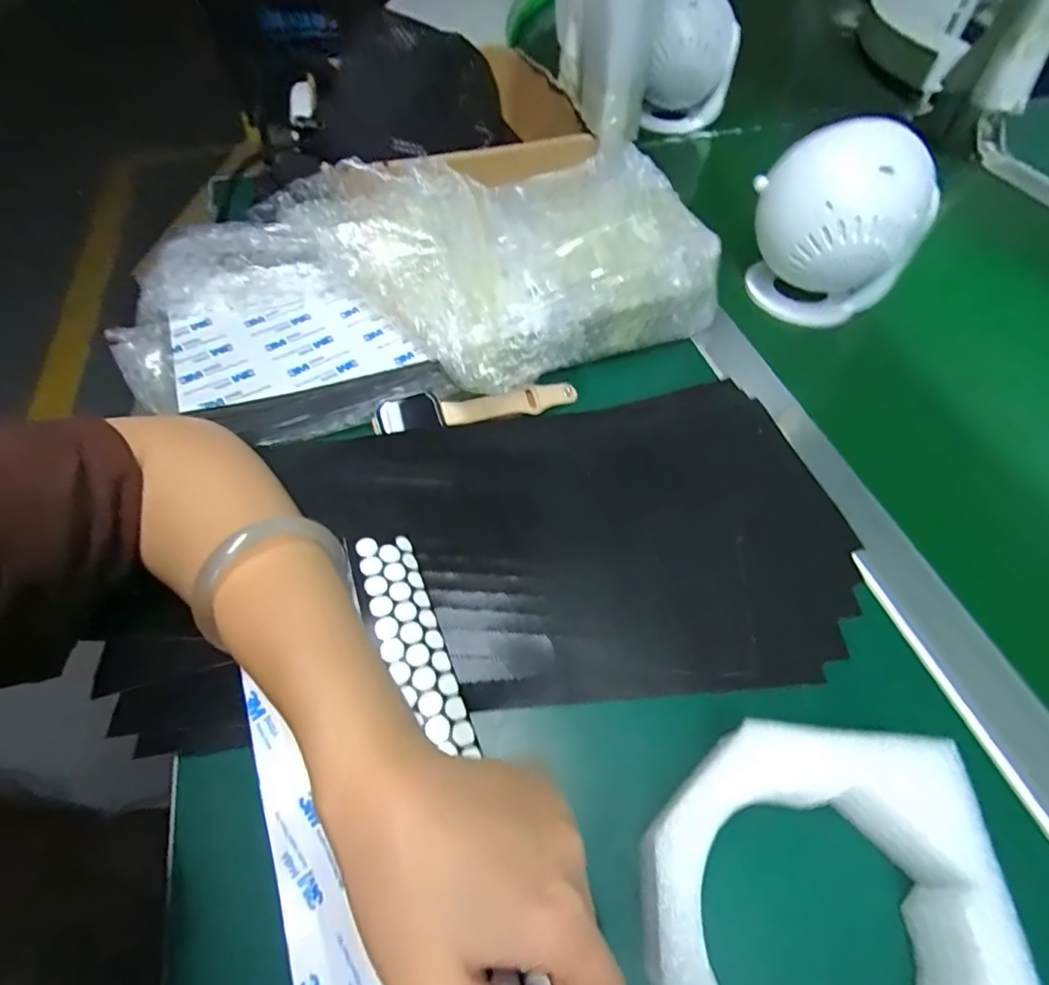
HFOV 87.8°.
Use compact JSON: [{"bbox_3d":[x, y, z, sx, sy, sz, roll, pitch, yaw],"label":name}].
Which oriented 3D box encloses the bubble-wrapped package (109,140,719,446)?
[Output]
[{"bbox_3d":[-0.065,-0.136,0.356,0.375,0.074,0.178,-11,55,-10],"label":"bubble-wrapped package"}]

